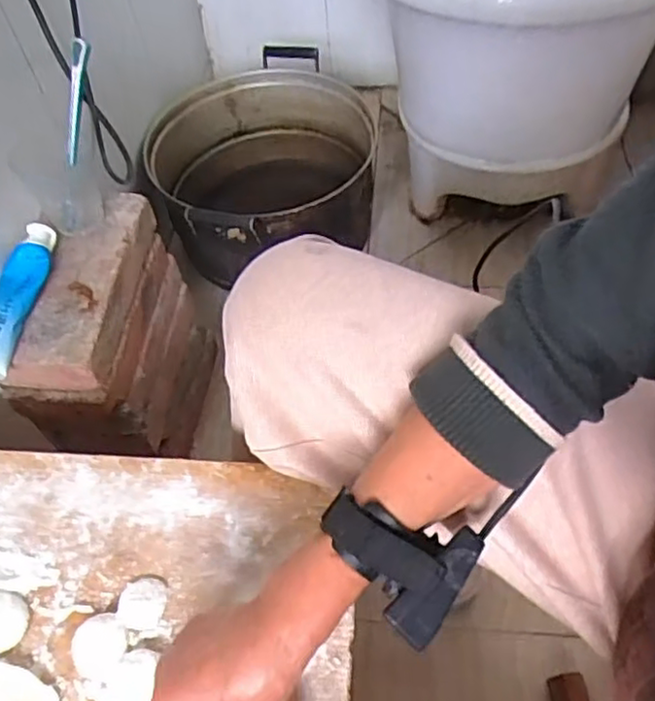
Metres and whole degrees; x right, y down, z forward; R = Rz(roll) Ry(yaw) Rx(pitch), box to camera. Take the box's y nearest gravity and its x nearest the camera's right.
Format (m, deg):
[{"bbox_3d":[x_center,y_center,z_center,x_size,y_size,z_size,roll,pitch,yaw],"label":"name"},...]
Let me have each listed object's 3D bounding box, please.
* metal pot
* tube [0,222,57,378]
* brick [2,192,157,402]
[{"bbox_3d":[-0.083,-0.258,1.082,0.342,0.245,0.355,-2,54,3],"label":"metal pot"},{"bbox_3d":[-0.306,-0.053,0.655,0.042,0.033,0.162,6,55,9],"label":"tube"},{"bbox_3d":[-0.252,-0.065,0.708,0.092,0.059,0.233,4,54,7],"label":"brick"}]

